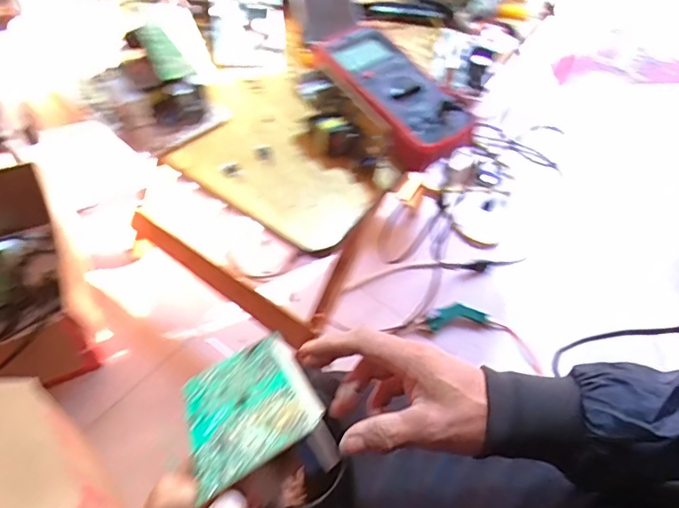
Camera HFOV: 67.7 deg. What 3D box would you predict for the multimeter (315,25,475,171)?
[{"bbox_3d":[0.051,-0.166,0.528,0.096,0.044,0.181,-27,60,-21],"label":"multimeter"}]

